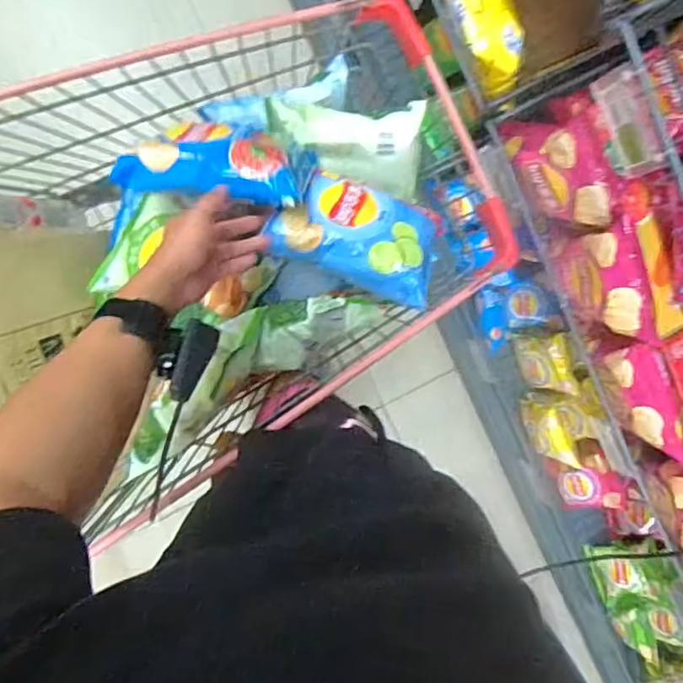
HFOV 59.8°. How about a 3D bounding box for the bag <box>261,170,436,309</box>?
[{"bbox_3d":[0.019,-0.126,0.677,0.185,0.071,0.114,20,91,-9],"label":"bag"}]

